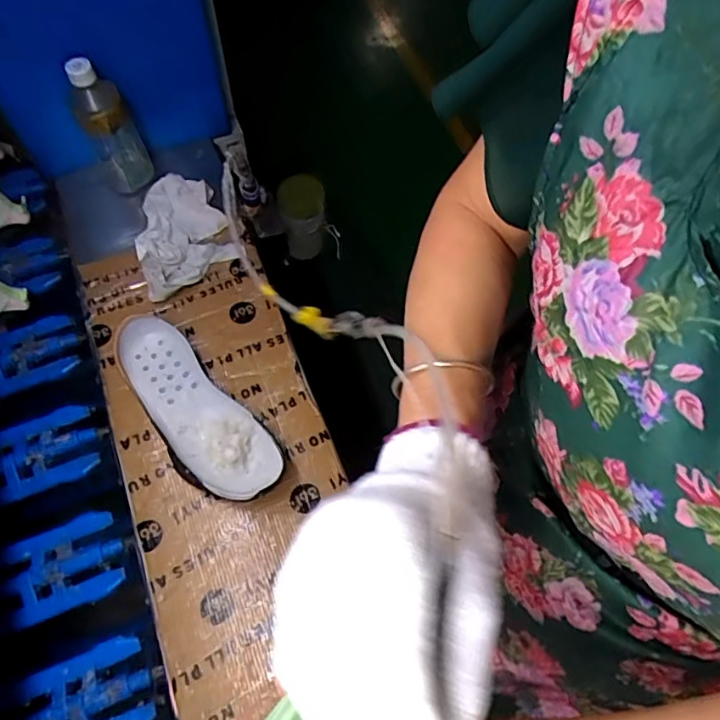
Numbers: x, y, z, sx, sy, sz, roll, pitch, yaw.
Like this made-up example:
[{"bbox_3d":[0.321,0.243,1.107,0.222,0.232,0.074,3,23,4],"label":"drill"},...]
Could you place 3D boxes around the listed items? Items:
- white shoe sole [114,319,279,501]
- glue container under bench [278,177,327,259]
[{"bbox_3d":[-0.190,0.057,0.632,0.089,0.044,0.255,-40,74,-18],"label":"white shoe sole"},{"bbox_3d":[-0.092,-0.228,0.881,0.069,0.131,0.074,-4,66,-5],"label":"glue container under bench"}]

